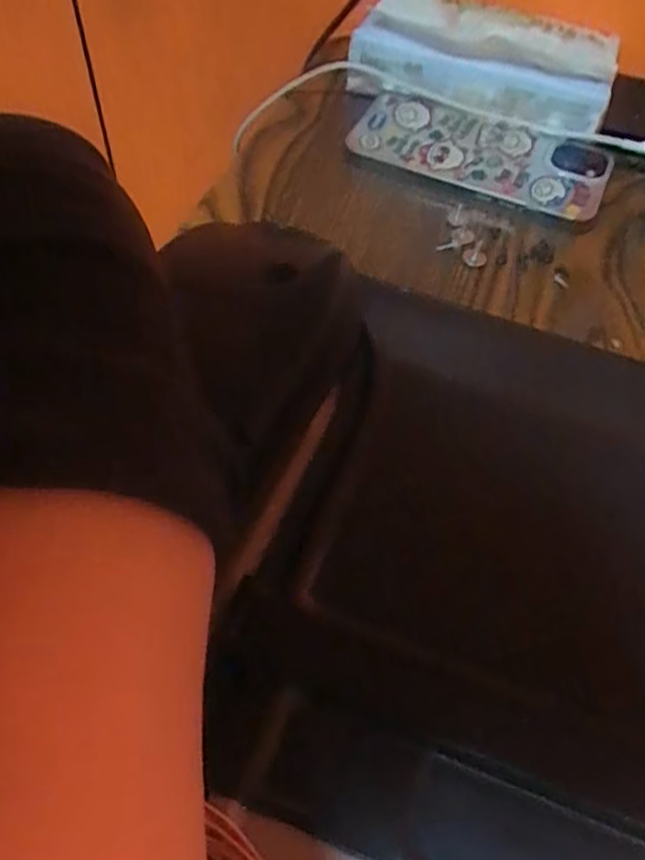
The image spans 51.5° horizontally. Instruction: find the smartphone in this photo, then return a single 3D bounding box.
[{"bbox_3d":[0.086,-0.147,0.354,0.134,0.005,0.058,18,62,-1],"label":"smartphone"}]

